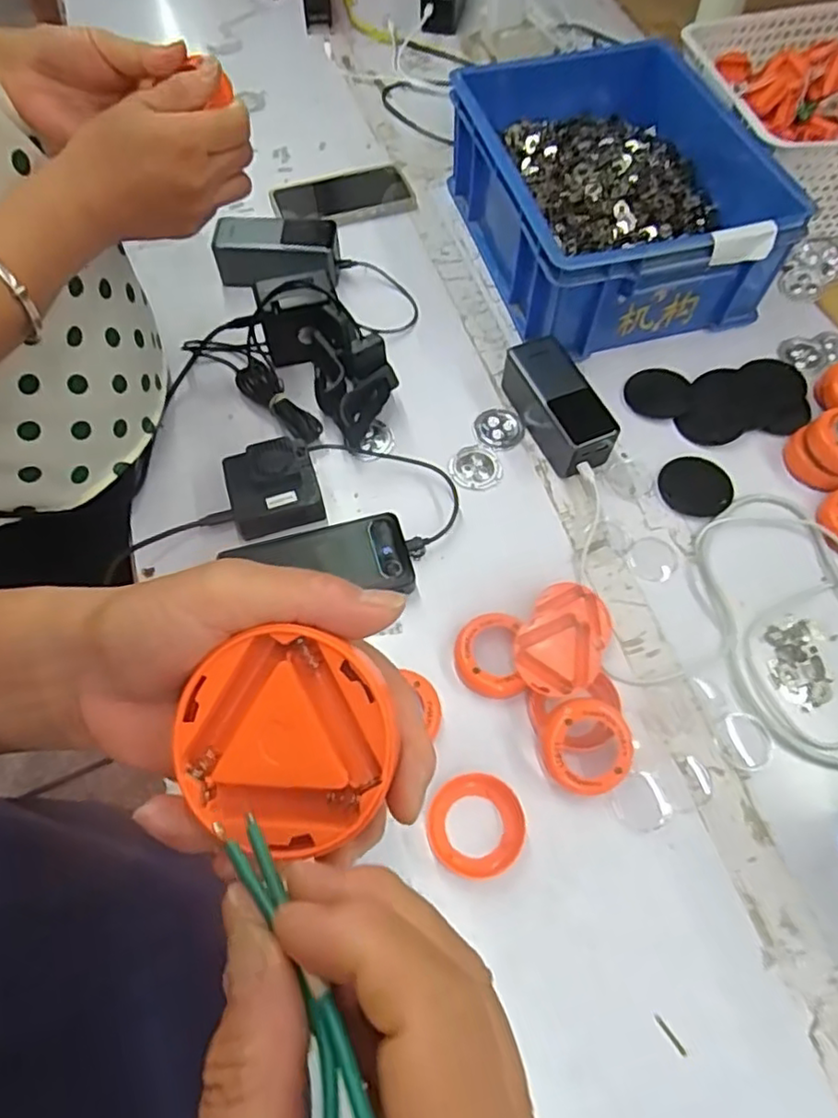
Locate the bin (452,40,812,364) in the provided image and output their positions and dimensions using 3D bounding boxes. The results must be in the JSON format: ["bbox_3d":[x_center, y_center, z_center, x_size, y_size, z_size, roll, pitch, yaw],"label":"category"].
[{"bbox_3d":[0.213,-0.401,0.699,0.278,0.119,0.360,-13,63,-7],"label":"bin"}]

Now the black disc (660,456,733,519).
[{"bbox_3d":[0.257,-0.068,0.590,0.063,0.004,0.065,0,62,0],"label":"black disc"}]

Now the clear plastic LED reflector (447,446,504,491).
[{"bbox_3d":[0.053,-0.087,0.602,0.051,0.008,0.050,0,62,0],"label":"clear plastic LED reflector"}]

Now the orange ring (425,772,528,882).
[{"bbox_3d":[0.040,0.188,0.447,0.066,0.012,0.066,0,62,0],"label":"orange ring"}]

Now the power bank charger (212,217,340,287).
[{"bbox_3d":[-0.153,-0.337,0.698,0.131,0.059,0.056,2,62,1],"label":"power bank charger"}]

